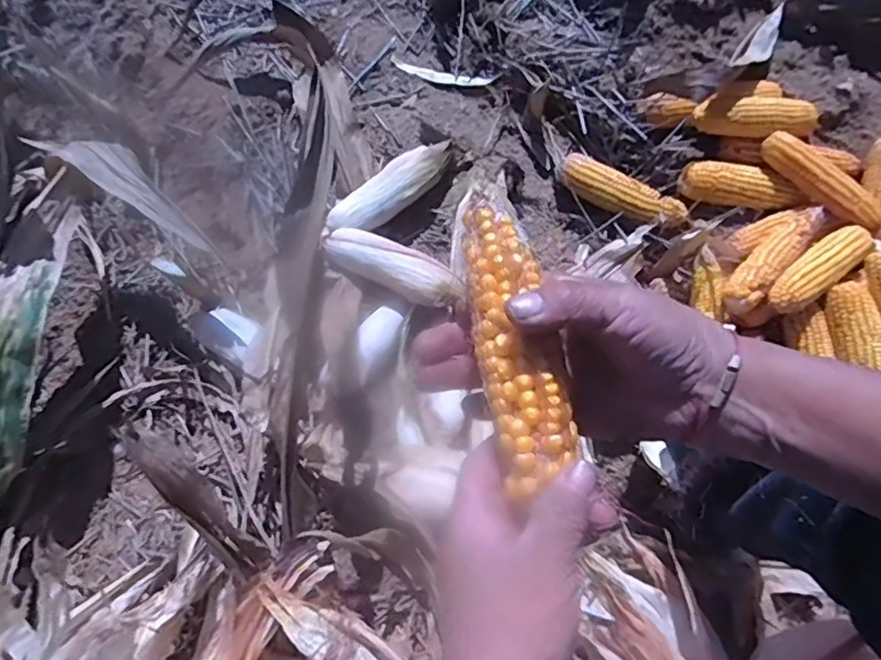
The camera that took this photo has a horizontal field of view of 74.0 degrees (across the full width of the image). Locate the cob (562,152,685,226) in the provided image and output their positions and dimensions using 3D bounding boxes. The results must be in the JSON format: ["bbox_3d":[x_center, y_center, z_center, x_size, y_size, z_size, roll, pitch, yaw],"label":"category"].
[{"bbox_3d":[0.253,-0.193,0.829,0.184,0.051,0.050,37,73,10],"label":"cob"}]

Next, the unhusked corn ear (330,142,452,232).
[{"bbox_3d":[-0.063,-0.197,0.842,0.216,0.059,0.066,-38,76,-14],"label":"unhusked corn ear"}]

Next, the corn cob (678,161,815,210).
[{"bbox_3d":[0.413,-0.198,0.798,0.153,0.042,0.055,9,70,1],"label":"corn cob"}]

